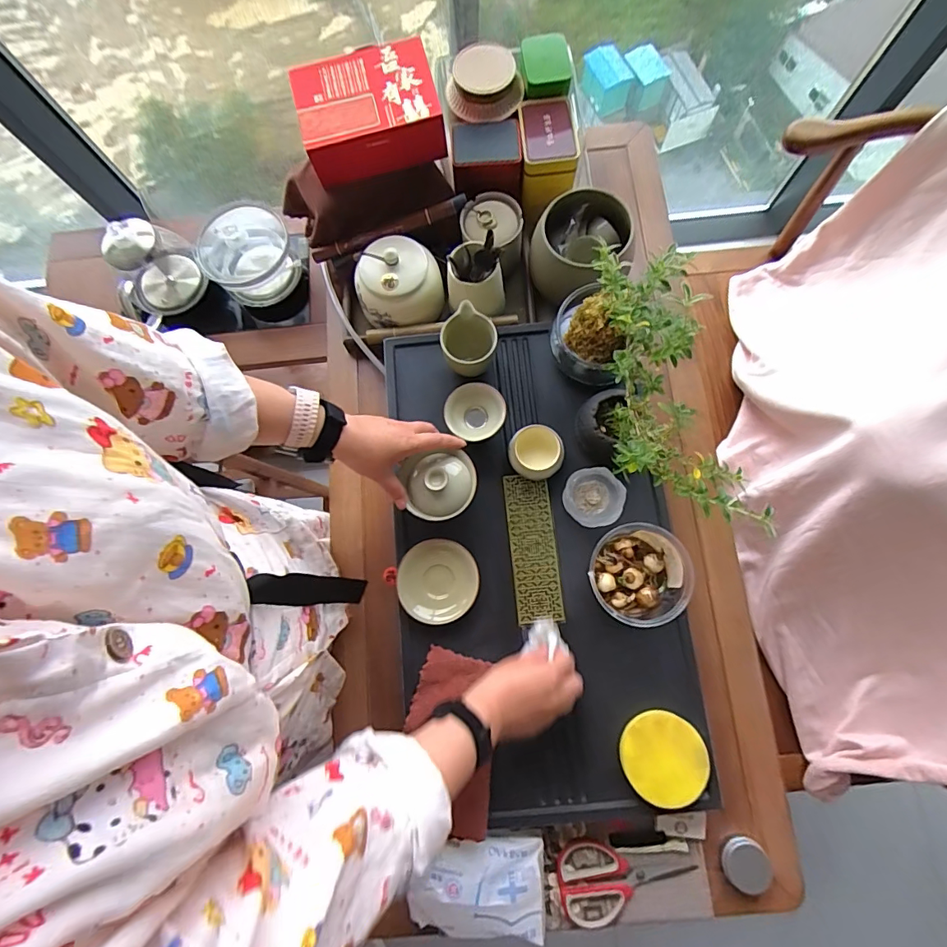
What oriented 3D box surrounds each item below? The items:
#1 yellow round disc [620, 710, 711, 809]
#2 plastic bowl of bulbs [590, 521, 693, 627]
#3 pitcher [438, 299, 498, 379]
[{"bbox_3d":[0.226,0.336,0.556,0.096,0.014,0.096,0,78,1],"label":"yellow round disc"},{"bbox_3d":[0.199,0.121,0.570,0.107,0.066,0.116,0,78,1],"label":"plastic bowl of bulbs"},{"bbox_3d":[-0.007,-0.177,0.657,0.072,0.088,0.087,-6,78,0],"label":"pitcher"}]

